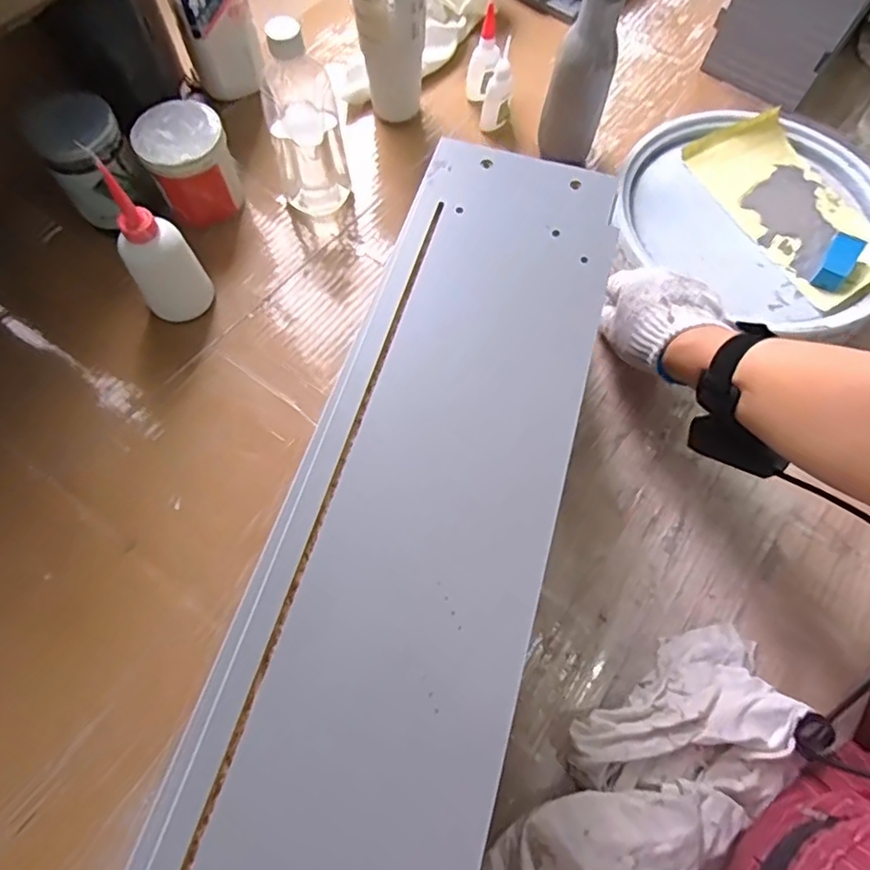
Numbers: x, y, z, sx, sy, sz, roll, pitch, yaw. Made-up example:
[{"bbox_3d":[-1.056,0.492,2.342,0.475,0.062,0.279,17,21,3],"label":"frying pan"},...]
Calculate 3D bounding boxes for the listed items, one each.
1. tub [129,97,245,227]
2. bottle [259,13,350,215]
[{"bbox_3d":[-0.247,-0.274,0.591,0.080,0.083,0.083,1,67,-1],"label":"tub"},{"bbox_3d":[-0.128,-0.300,0.562,0.070,0.179,0.083,-11,67,-6],"label":"bottle"}]

